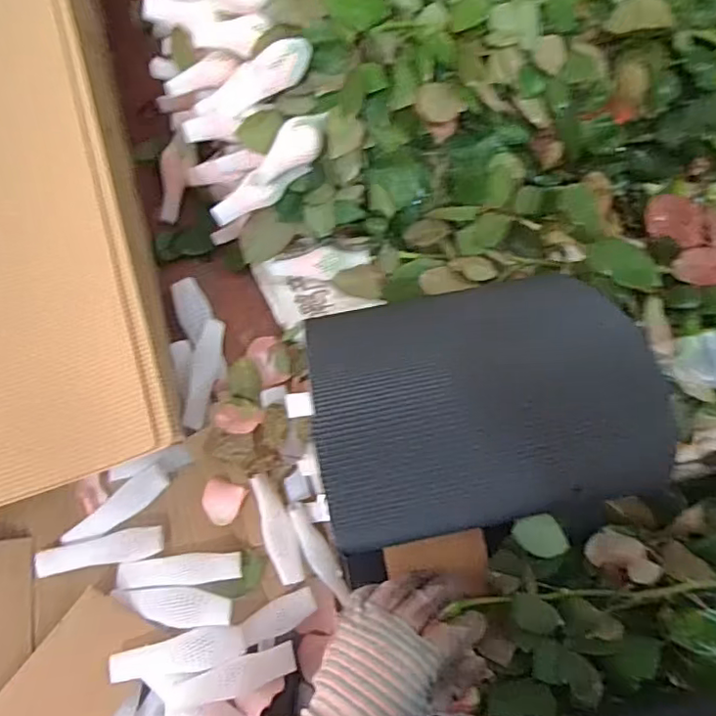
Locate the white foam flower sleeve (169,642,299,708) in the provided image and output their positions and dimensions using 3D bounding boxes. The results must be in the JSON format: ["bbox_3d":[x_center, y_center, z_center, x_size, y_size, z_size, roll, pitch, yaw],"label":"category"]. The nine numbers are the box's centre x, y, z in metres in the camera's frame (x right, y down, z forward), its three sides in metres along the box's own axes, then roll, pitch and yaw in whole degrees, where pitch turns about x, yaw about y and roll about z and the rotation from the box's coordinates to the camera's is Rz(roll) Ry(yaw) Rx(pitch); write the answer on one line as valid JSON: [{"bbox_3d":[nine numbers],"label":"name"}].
[{"bbox_3d":[-0.098,0.251,0.455,0.098,0.005,0.027,-16,90,-10],"label":"white foam flower sleeve"}]

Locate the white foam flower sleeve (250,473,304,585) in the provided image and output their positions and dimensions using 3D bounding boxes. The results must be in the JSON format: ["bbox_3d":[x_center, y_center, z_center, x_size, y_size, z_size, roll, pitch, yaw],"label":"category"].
[{"bbox_3d":[-0.067,0.141,0.479,0.023,0.015,0.090,-16,76,-4],"label":"white foam flower sleeve"}]

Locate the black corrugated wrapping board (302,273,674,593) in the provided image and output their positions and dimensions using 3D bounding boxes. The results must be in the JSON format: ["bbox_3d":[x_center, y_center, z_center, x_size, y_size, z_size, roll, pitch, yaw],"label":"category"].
[{"bbox_3d":[0.078,0.029,0.399,0.208,0.094,0.178,-10,76,-3],"label":"black corrugated wrapping board"}]

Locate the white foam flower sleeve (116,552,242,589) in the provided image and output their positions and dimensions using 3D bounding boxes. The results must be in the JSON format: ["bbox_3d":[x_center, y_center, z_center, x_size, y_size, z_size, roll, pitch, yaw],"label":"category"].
[{"bbox_3d":[-0.143,0.171,0.470,0.095,0.005,0.024,-2,58,-11],"label":"white foam flower sleeve"}]

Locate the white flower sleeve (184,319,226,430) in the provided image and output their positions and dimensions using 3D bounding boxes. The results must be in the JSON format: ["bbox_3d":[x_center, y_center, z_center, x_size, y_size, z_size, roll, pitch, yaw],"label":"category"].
[{"bbox_3d":[-0.143,0.013,0.534,0.022,0.024,0.104,6,76,1],"label":"white flower sleeve"}]

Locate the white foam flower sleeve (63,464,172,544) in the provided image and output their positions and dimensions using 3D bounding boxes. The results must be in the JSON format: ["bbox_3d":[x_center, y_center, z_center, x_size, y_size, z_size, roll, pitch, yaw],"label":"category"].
[{"bbox_3d":[-0.199,0.123,0.476,0.093,0.010,0.024,-35,78,-9],"label":"white foam flower sleeve"}]

